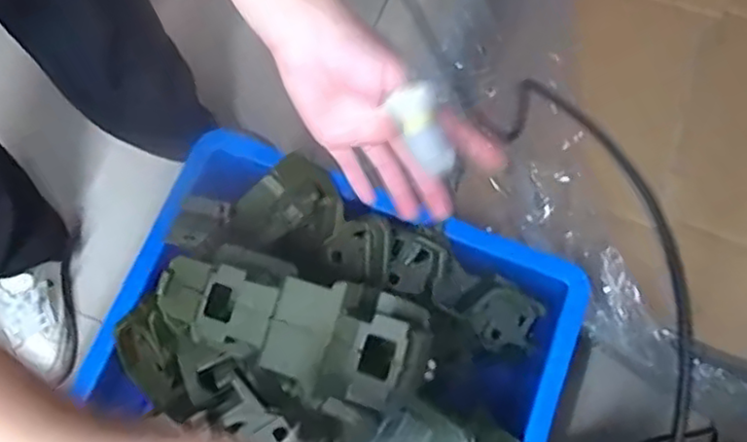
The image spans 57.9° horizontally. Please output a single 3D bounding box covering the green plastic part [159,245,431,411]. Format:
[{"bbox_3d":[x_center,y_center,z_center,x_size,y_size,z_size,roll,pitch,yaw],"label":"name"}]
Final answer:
[{"bbox_3d":[-0.058,0.068,0.456,0.191,0.058,0.082,17,73,6],"label":"green plastic part"}]

